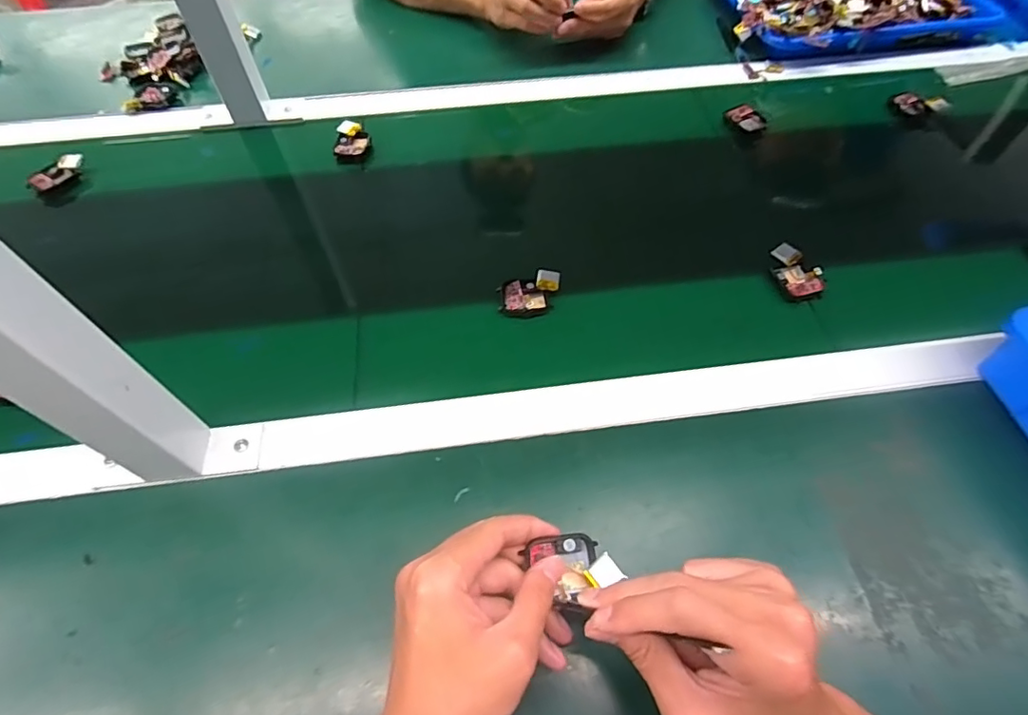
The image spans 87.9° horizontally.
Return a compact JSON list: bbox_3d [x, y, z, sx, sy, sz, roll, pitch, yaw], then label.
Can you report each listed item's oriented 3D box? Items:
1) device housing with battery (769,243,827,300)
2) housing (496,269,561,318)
[{"bbox_3d":[0.263,-0.080,0.498,0.037,0.020,0.056,-11,58,-6],"label":"device housing with battery"},{"bbox_3d":[0.015,-0.056,0.483,0.059,0.013,0.042,-16,58,-10],"label":"housing"}]

